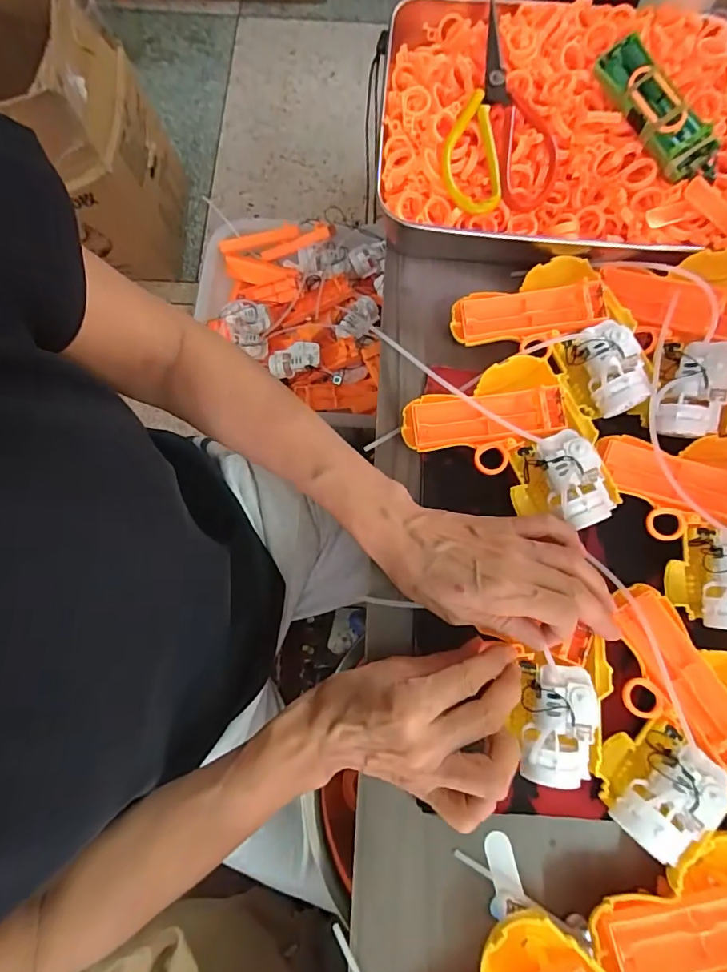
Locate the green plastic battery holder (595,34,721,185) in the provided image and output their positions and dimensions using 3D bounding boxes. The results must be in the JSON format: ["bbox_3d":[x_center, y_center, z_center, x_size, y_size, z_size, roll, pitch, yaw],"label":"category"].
[{"bbox_3d":[0.219,-0.280,0.354,0.034,0.030,0.118,-29,78,-7],"label":"green plastic battery holder"}]

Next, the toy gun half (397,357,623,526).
[{"bbox_3d":[0.107,-0.024,0.348,0.121,0.033,0.131,-21,77,-5],"label":"toy gun half"}]

